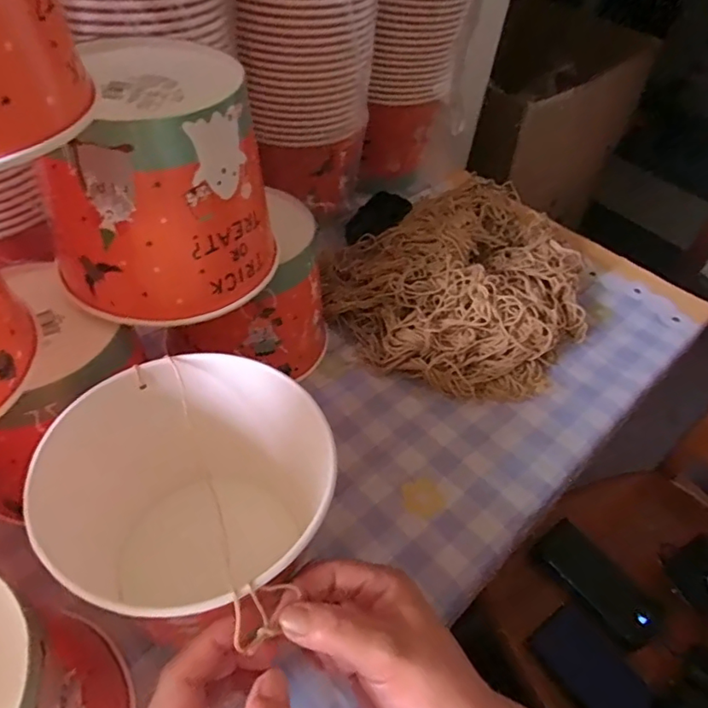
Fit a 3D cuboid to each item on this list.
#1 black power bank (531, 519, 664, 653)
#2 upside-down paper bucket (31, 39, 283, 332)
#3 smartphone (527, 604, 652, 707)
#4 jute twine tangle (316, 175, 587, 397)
[{"bbox_3d":[0.307,0.285,0.684,0.067,0.025,0.155,-31,58,-29],"label":"black power bank"},{"bbox_3d":[-0.126,-0.115,0.368,0.135,0.132,0.135,3,48,-4],"label":"upside-down paper bucket"},{"bbox_3d":[0.287,0.378,0.629,0.074,0.005,0.163,-33,63,-18],"label":"smartphone"},{"bbox_3d":[0.128,-0.072,0.576,0.292,0.069,0.240,-22,55,-24],"label":"jute twine tangle"}]

